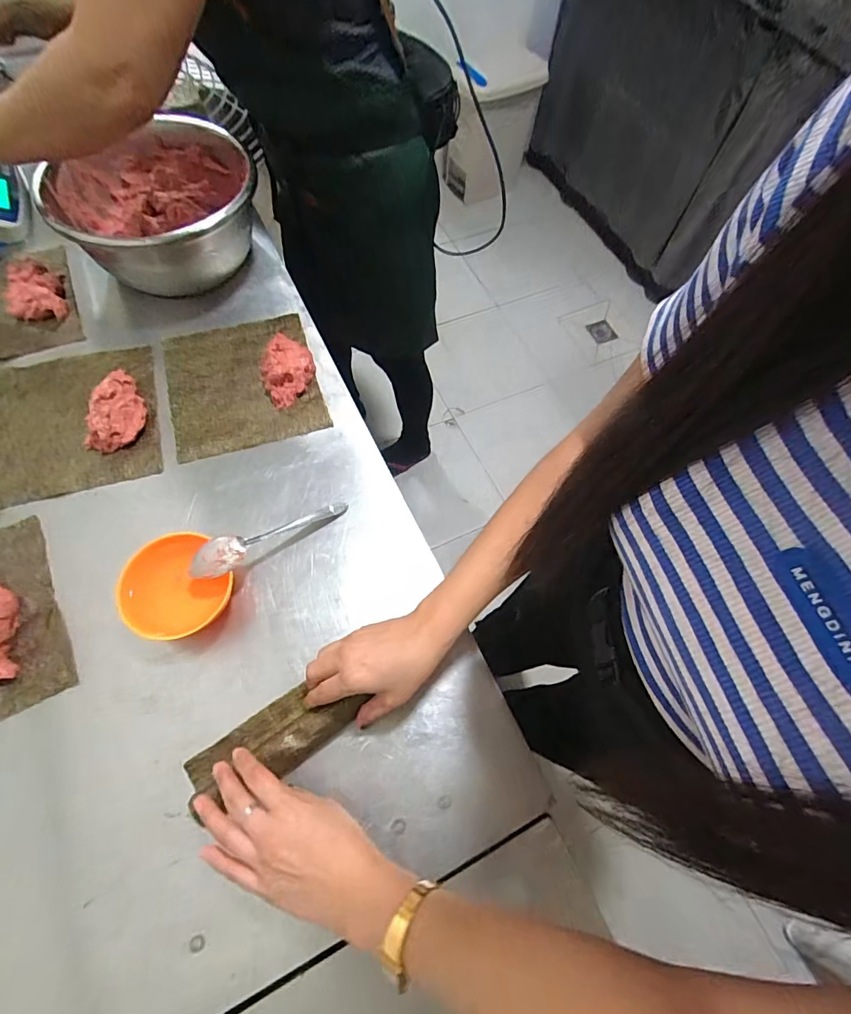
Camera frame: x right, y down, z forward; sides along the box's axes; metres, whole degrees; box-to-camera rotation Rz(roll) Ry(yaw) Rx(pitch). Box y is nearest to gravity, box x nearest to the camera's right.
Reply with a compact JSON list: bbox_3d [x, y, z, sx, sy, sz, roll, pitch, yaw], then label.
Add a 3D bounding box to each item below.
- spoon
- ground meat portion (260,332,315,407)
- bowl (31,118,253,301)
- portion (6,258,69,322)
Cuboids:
[{"bbox_3d":[-0.162,0.031,0.500,0.172,0.021,0.039,-23,67,-32],"label":"spoon"},{"bbox_3d":[-0.179,-0.180,0.603,0.069,0.037,0.090,-18,67,-11],"label":"ground meat portion"},{"bbox_3d":[-0.365,-0.412,0.658,0.257,0.124,0.259,1,65,-2],"label":"bowl"},{"bbox_3d":[-0.541,-0.296,0.641,0.077,0.035,0.100,-37,72,-18],"label":"portion"}]

